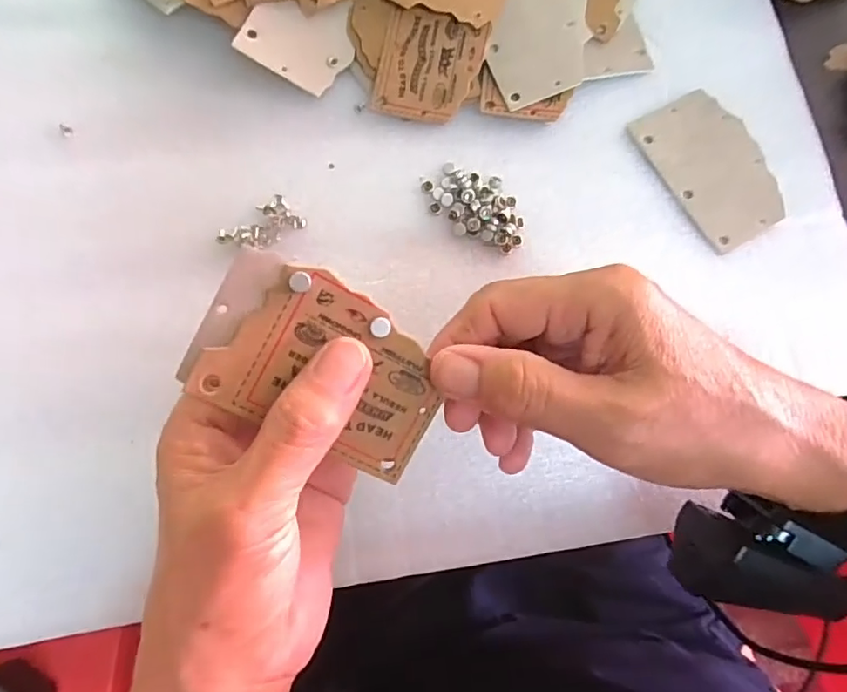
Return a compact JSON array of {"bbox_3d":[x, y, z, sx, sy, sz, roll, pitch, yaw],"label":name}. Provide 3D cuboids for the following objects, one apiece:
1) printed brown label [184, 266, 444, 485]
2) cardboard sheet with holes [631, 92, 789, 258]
[{"bbox_3d":[-0.030,0.008,0.189,0.078,0.005,0.053,28,95,-14],"label":"printed brown label"},{"bbox_3d":[0.154,-0.096,0.295,0.054,0.004,0.085,-29,79,-7],"label":"cardboard sheet with holes"}]

